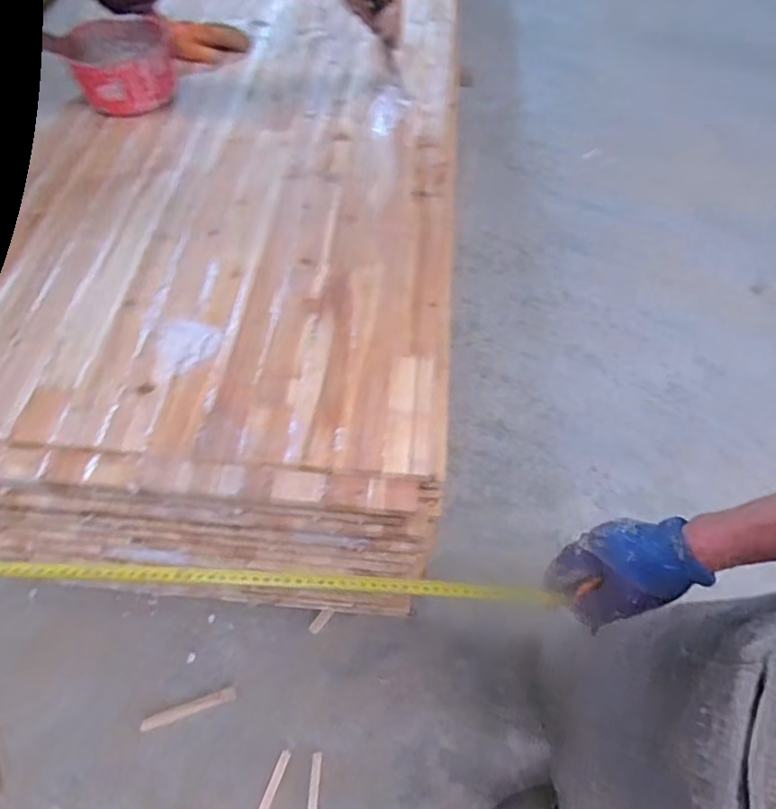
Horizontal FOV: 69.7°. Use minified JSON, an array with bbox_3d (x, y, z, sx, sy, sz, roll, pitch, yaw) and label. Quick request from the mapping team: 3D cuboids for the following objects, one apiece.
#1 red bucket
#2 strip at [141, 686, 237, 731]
[{"bbox_3d":[-0.495,-0.626,1.047,0.178,0.103,0.178,0,58,0],"label":"red bucket"},{"bbox_3d":[-0.392,0.602,1.104,0.181,0.006,0.025,-15,57,-11],"label":"strip"}]

